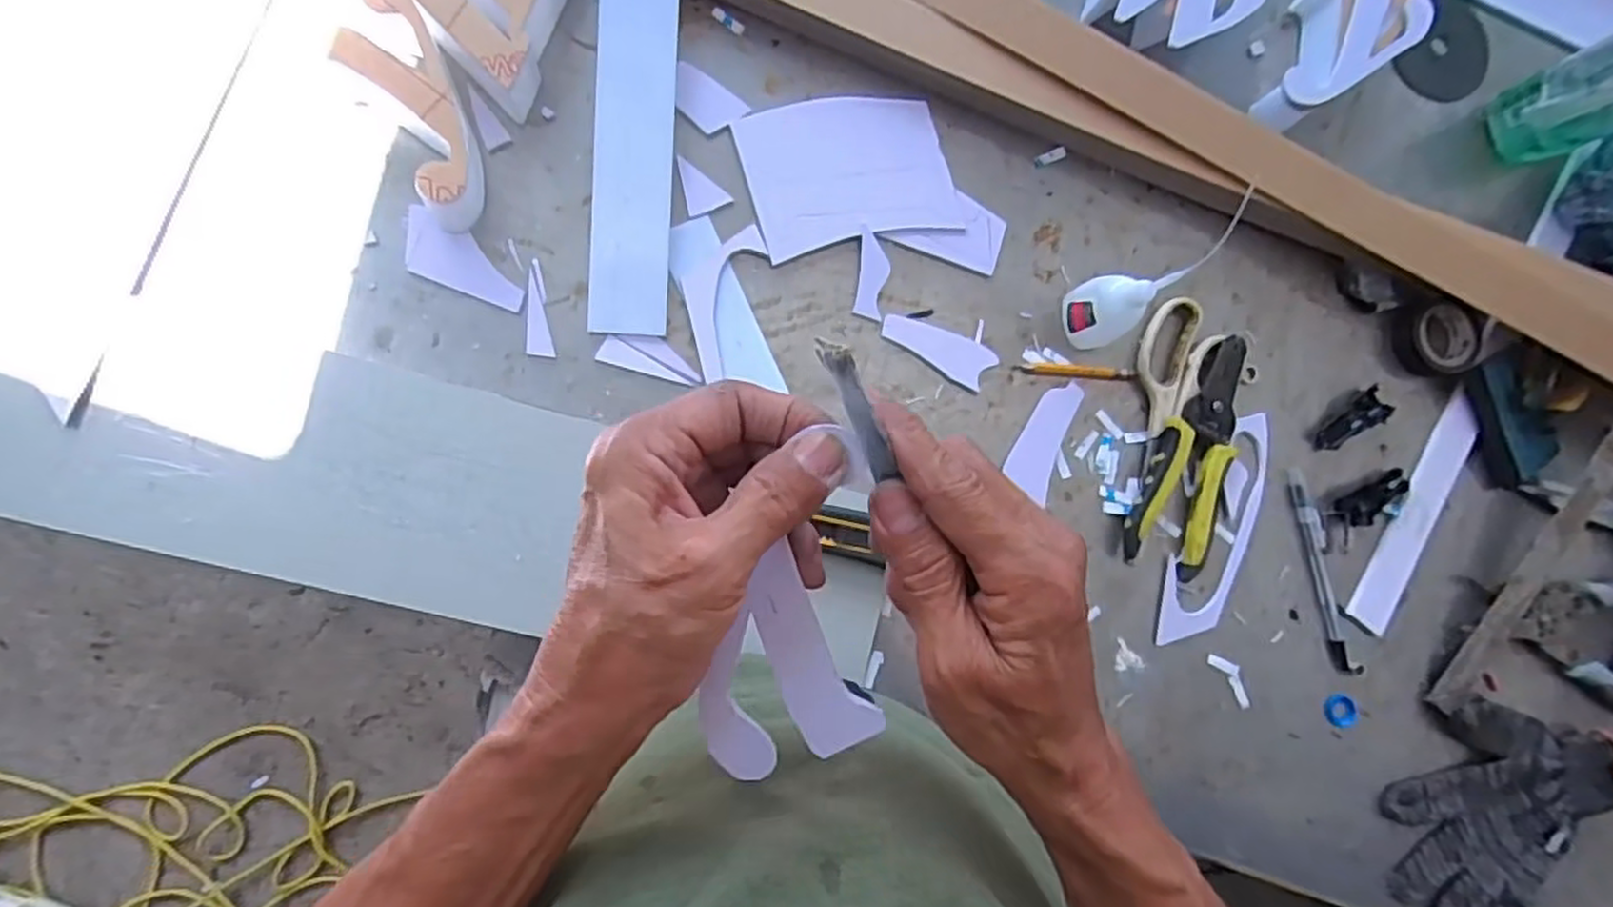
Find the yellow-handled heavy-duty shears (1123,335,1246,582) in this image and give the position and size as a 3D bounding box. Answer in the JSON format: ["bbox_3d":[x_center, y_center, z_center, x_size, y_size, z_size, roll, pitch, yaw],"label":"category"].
[{"bbox_3d":[0.279,0.000,0.538,0.063,0.020,0.171,23,83,-6],"label":"yellow-handled heavy-duty shears"}]

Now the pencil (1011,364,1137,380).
[{"bbox_3d":[0.193,-0.058,0.534,0.092,0.008,0.009,3,86,-8],"label":"pencil"}]

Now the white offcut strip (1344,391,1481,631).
[{"bbox_3d":[0.464,0.045,0.570,0.034,0.007,0.194,33,83,-3],"label":"white offcut strip"}]

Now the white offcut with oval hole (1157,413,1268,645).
[{"bbox_3d":[0.299,0.055,0.544,0.050,0.007,0.181,26,83,-6],"label":"white offcut with oval hole"}]

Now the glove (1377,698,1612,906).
[{"bbox_3d":[0.512,0.265,0.558,0.142,0.021,0.190,41,81,-4],"label":"glove"}]

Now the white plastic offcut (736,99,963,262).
[{"bbox_3d":[0.029,-0.196,0.519,0.137,0.007,0.103,-14,88,-9],"label":"white plastic offcut"}]

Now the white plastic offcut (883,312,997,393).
[{"bbox_3d":[0.091,-0.073,0.523,0.080,0.006,0.031,25,83,-6],"label":"white plastic offcut"}]

